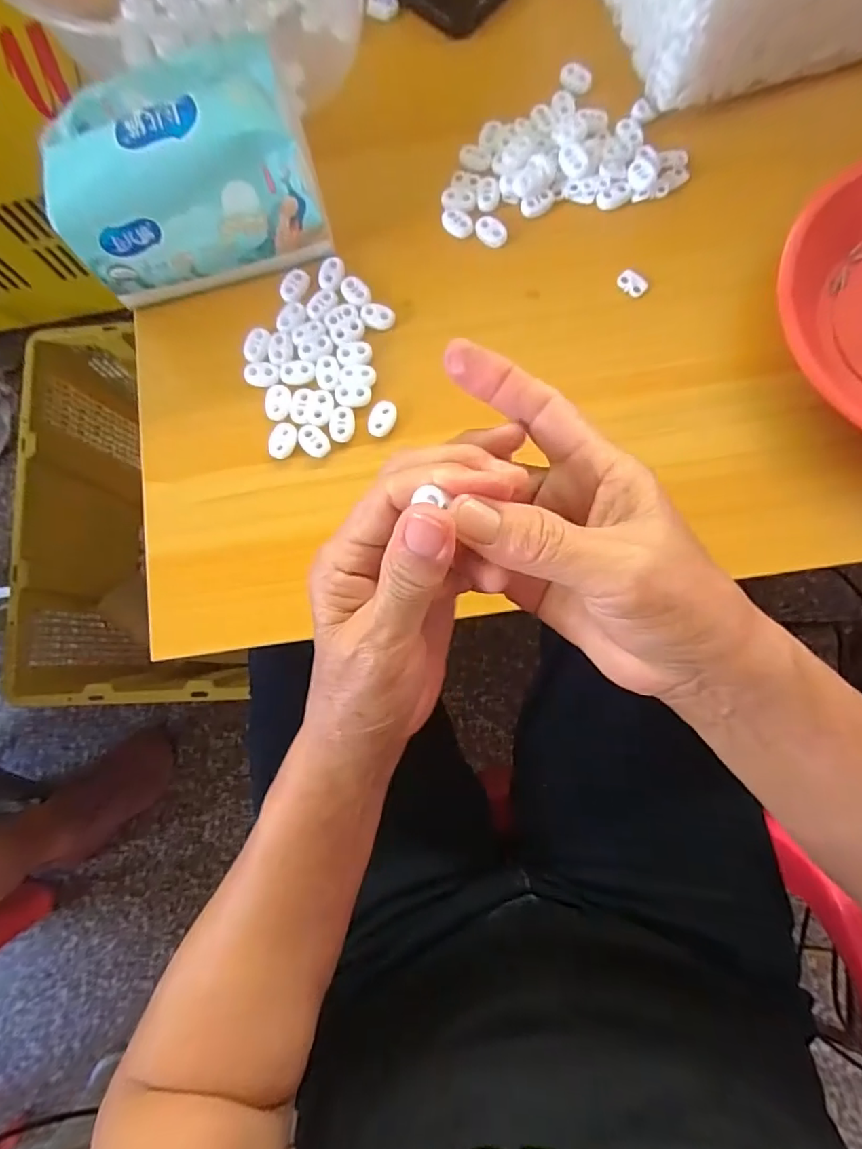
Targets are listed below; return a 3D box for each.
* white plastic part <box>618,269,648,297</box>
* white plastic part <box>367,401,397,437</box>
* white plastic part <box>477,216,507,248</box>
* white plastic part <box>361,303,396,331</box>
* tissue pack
[{"bbox_3d":[0.128,-0.185,0.335,0.019,0.004,0.012,40,85,8],"label":"white plastic part"},{"bbox_3d":[-0.030,-0.097,0.328,0.015,0.004,0.023,20,83,6],"label":"white plastic part"},{"bbox_3d":[0.039,-0.223,0.345,0.016,0.005,0.022,-40,81,-3],"label":"white plastic part"},{"bbox_3d":[-0.034,-0.164,0.338,0.021,0.004,0.015,17,82,6],"label":"white plastic part"},{"bbox_3d":[-0.141,-0.228,0.311,0.140,0.089,0.073,-16,81,1],"label":"tissue pack"}]

